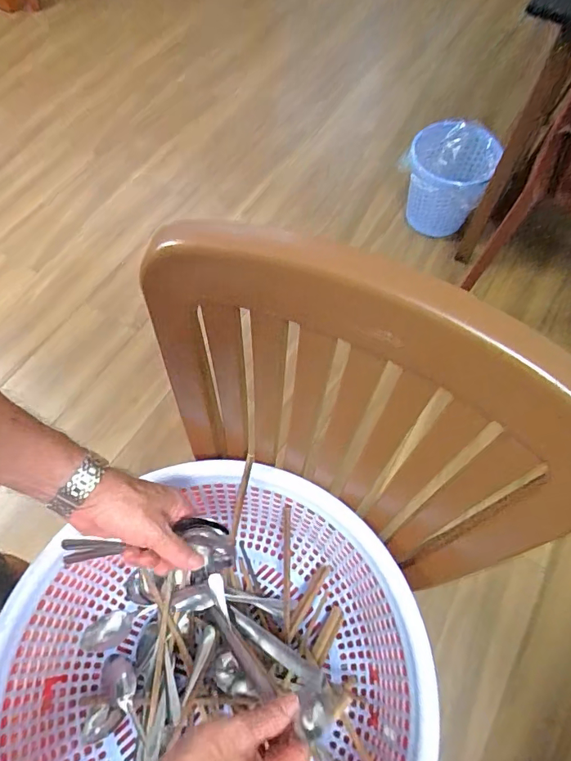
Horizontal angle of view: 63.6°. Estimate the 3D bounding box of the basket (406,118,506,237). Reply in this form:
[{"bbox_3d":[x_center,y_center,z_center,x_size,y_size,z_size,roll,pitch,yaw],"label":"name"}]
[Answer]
[{"bbox_3d":[0.514,-0.618,1.473,0.290,0.272,0.247,15,65,8],"label":"basket"}]

